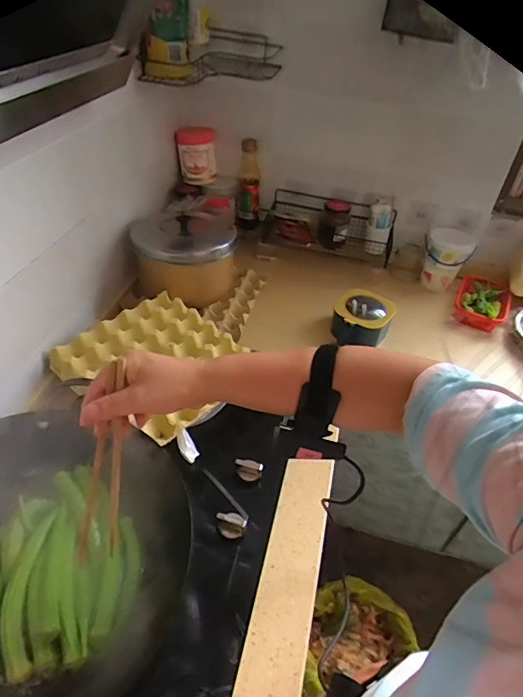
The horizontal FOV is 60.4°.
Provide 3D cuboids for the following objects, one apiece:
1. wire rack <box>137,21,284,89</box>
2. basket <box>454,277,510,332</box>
[{"bbox_3d":[-0.109,-0.628,0.958,0.306,0.093,0.115,-11,45,-16],"label":"wire rack"},{"bbox_3d":[0.489,-0.098,1.001,0.107,0.075,0.096,24,46,19],"label":"basket"}]

